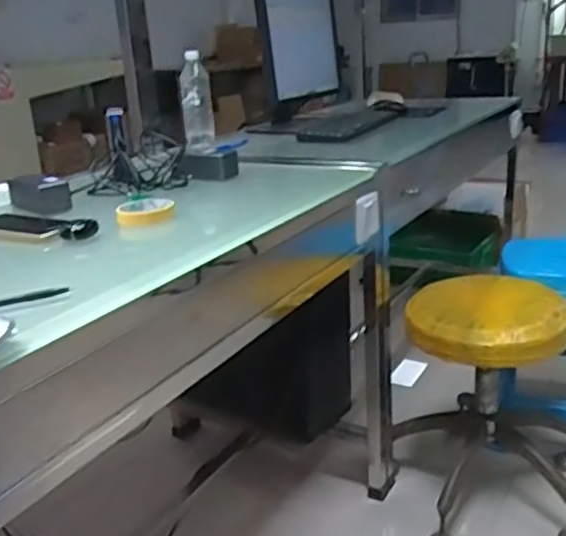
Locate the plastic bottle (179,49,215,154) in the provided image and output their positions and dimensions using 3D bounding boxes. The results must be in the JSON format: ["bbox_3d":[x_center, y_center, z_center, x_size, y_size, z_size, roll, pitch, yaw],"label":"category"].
[{"bbox_3d":[-0.199,-0.383,1.512,0.068,0.201,0.059,-6,18,-2],"label":"plastic bottle"}]

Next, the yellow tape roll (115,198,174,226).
[{"bbox_3d":[-0.200,-0.084,0.969,0.078,0.025,0.086,-7,18,-4],"label":"yellow tape roll"}]

